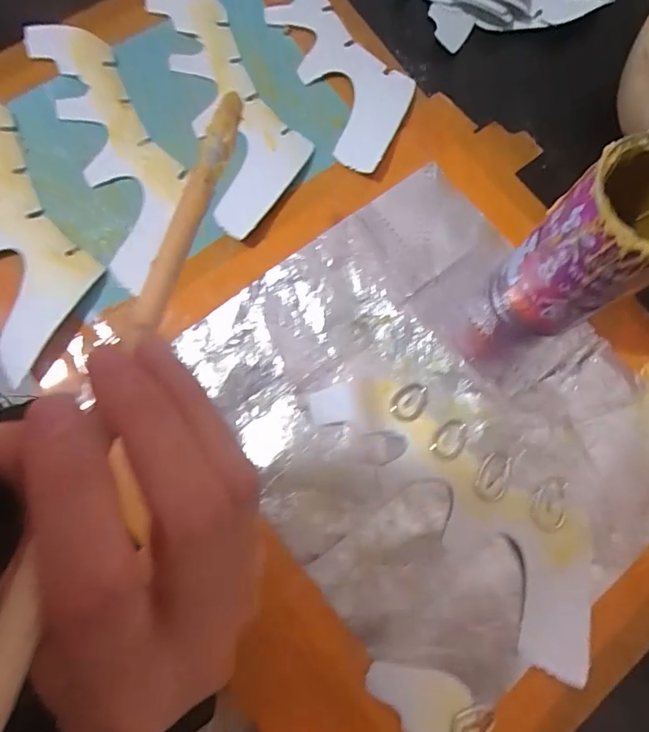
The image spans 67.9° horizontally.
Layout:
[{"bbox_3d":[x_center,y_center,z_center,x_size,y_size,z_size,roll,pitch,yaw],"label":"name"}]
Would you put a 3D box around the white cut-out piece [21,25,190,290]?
[{"bbox_3d":[-0.142,-0.150,0.333,0.063,0.012,0.193,-23,87,0],"label":"white cut-out piece"}]

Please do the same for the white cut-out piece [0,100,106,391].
[{"bbox_3d":[-0.201,-0.096,0.313,0.068,0.013,0.205,-23,80,-6],"label":"white cut-out piece"}]

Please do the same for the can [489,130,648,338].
[{"bbox_3d":[0.150,-0.066,0.274,0.069,0.117,0.065,0,78,-2],"label":"can"}]

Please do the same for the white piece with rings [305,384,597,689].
[{"bbox_3d":[0.091,0.077,0.294,0.082,0.009,0.210,-41,82,-9],"label":"white piece with rings"}]

